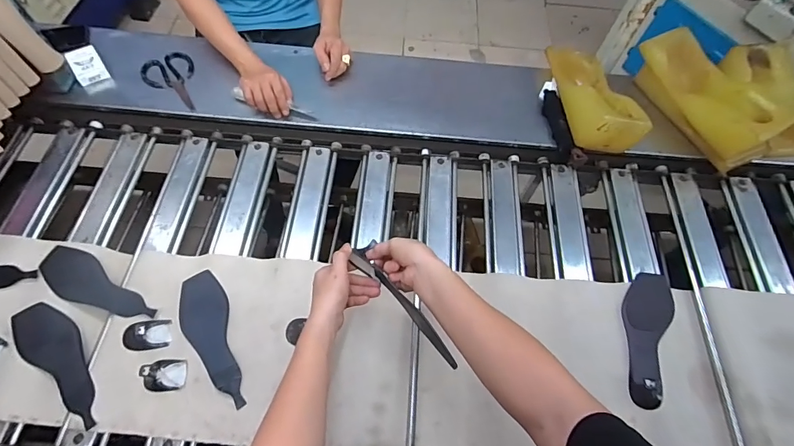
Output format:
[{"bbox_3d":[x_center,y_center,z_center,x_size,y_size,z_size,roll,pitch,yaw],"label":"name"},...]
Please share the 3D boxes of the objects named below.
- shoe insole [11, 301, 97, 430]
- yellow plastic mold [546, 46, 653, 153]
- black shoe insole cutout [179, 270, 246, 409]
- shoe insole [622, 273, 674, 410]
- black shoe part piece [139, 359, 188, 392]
[{"bbox_3d":[-0.539,0.218,0.664,0.236,0.006,0.077,34,63,16],"label":"shoe insole"},{"bbox_3d":[0.434,-0.293,0.898,0.130,0.092,0.282,-2,62,-4],"label":"yellow plastic mold"},{"bbox_3d":[-0.313,0.193,0.685,0.076,0.005,0.235,-20,65,-13],"label":"black shoe insole cutout"},{"bbox_3d":[0.440,0.192,0.719,0.090,0.040,0.243,23,63,9],"label":"shoe insole"},{"bbox_3d":[-0.369,0.237,0.643,0.060,0.032,0.047,-4,62,-5],"label":"black shoe part piece"}]

